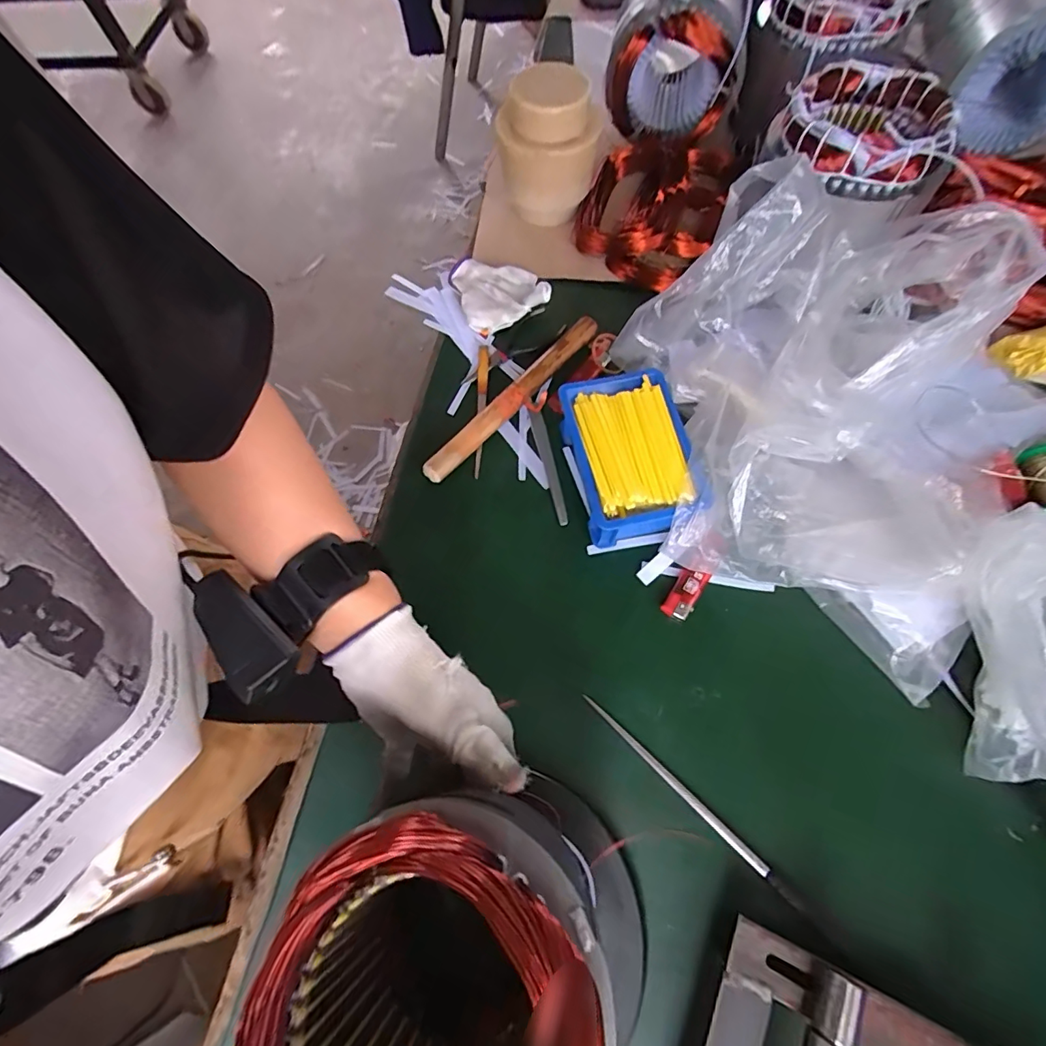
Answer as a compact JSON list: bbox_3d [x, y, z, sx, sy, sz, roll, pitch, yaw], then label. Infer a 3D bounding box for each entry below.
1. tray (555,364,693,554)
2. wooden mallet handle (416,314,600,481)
[{"bbox_3d":[0.092,-0.057,0.446,0.092,0.057,0.151,-11,65,-2],"label":"tray"},{"bbox_3d":[-0.008,-0.123,0.493,0.024,0.025,0.232,41,74,19],"label":"wooden mallet handle"}]

